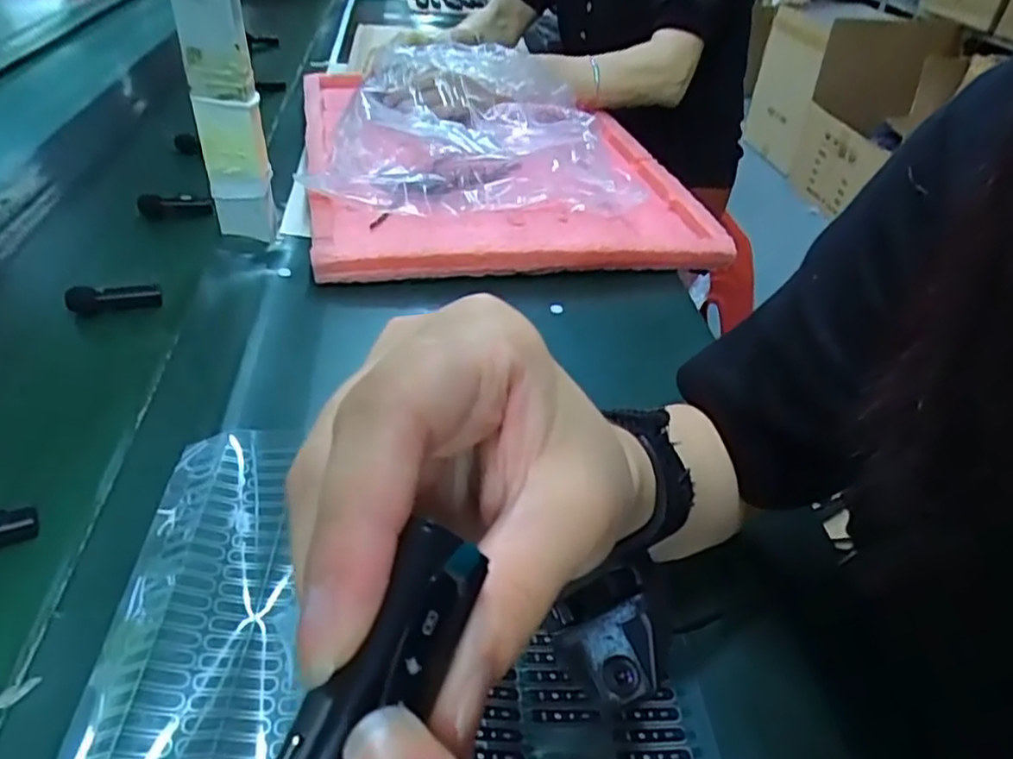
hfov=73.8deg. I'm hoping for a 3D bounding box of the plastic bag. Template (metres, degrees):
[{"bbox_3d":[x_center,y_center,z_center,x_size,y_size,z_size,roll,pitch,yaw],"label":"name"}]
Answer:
[{"bbox_3d":[-0.038,-0.265,0.693,0.277,0.078,0.293,-1,39,-7],"label":"plastic bag"}]

